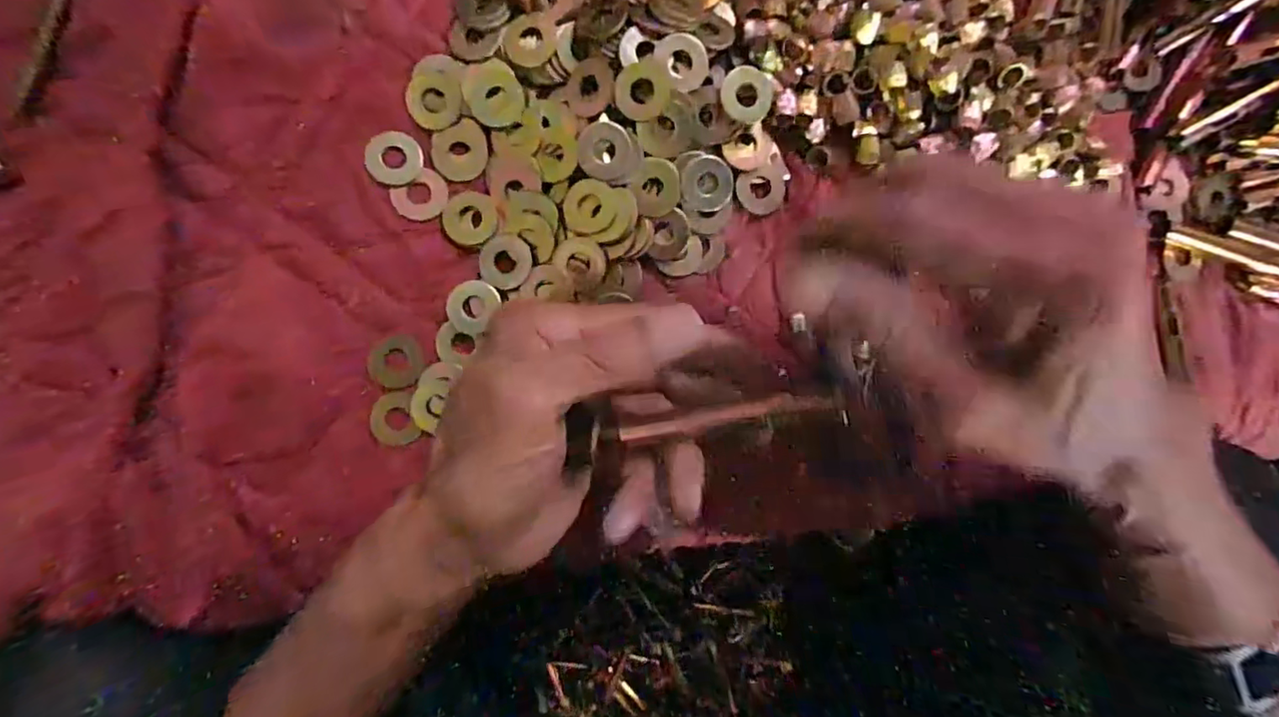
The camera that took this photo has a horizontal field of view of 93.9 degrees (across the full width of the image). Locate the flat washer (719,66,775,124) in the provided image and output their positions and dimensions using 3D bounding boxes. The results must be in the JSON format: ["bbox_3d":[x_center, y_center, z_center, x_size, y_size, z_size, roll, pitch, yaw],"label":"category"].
[{"bbox_3d":[0.048,-0.119,0.270,0.024,0.004,0.023,-4,113,-10],"label":"flat washer"}]

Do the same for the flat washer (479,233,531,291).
[{"bbox_3d":[-0.061,-0.044,0.272,0.023,0.004,0.025,0,93,-7],"label":"flat washer"}]

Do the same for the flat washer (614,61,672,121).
[{"bbox_3d":[0.001,-0.117,0.261,0.024,0.004,0.023,0,93,-7],"label":"flat washer"}]

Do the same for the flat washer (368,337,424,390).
[{"bbox_3d":[-0.110,0.002,0.269,0.022,0.004,0.023,0,93,-7],"label":"flat washer"}]

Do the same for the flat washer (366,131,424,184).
[{"bbox_3d":[-0.111,-0.090,0.267,0.024,0.004,0.024,35,88,-8],"label":"flat washer"}]

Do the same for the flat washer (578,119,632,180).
[{"bbox_3d":[-0.015,-0.092,0.265,0.023,0.004,0.024,-2,99,-10],"label":"flat washer"}]

